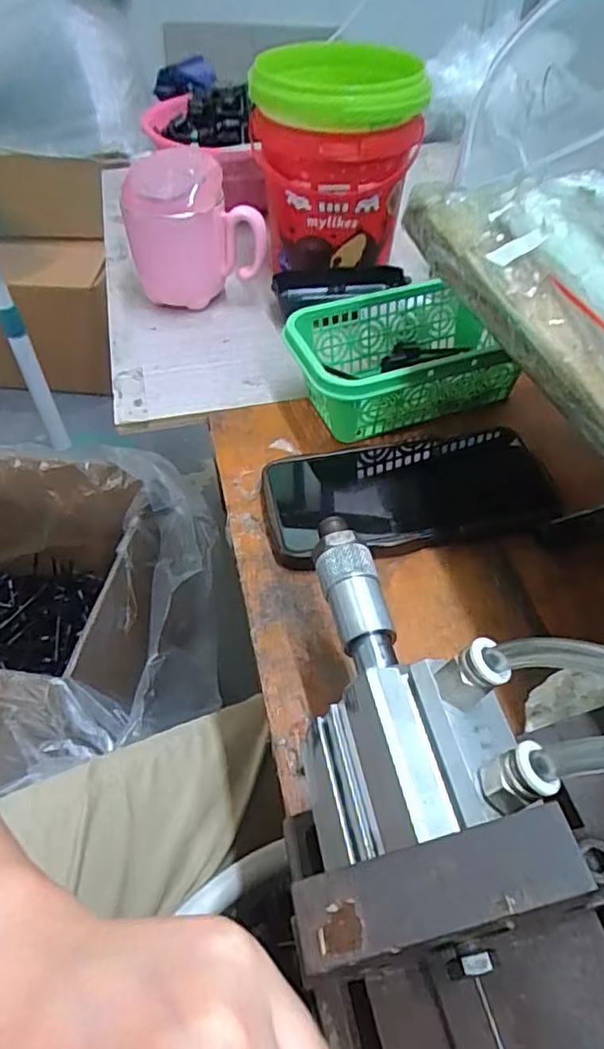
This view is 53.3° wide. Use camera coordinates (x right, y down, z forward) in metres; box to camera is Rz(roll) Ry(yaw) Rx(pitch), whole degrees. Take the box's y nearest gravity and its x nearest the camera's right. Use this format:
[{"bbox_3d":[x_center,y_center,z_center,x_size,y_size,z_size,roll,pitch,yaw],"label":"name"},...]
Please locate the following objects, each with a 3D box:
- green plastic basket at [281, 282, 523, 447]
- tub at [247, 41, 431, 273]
[{"bbox_3d":[0.068,-0.108,0.409,0.141,0.060,0.090,-16,51,-14],"label":"green plastic basket"},{"bbox_3d":[0.023,-0.293,0.502,0.118,0.160,0.118,0,49,0],"label":"tub"}]

